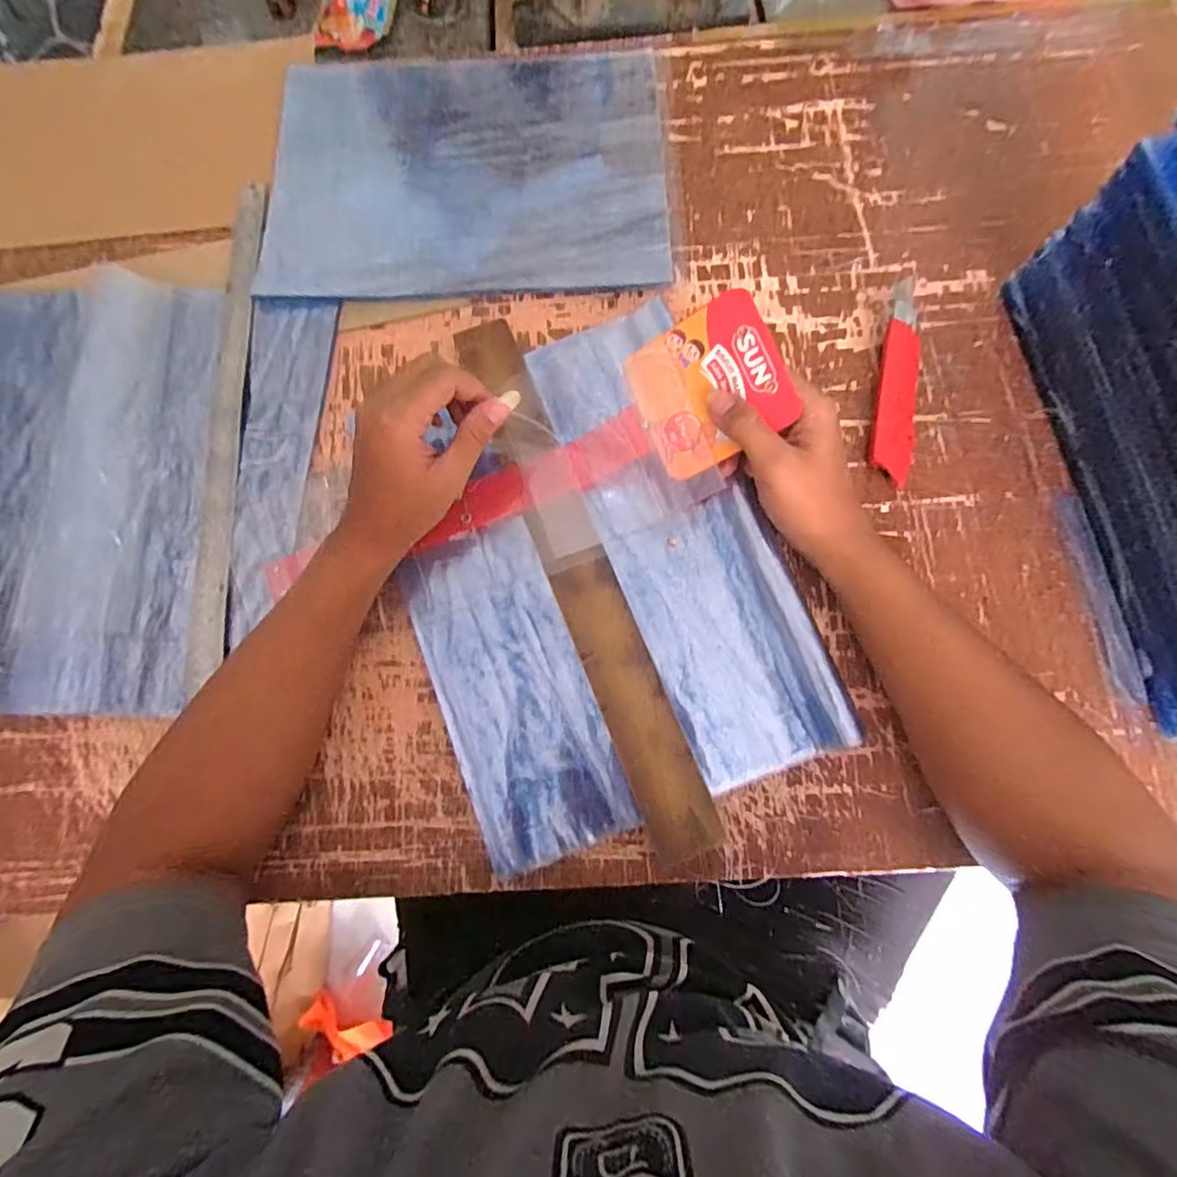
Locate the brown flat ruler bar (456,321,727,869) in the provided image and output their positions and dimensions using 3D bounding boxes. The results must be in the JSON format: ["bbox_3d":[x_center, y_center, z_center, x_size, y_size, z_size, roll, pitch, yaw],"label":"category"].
[{"bbox_3d":[-0.009,-0.020,0.423,0.047,0.012,0.437,-22,77,-1],"label":"brown flat ruler bar"}]

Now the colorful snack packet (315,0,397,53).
[{"bbox_3d":[-0.247,-0.612,0.599,0.066,0.017,0.111,12,75,5],"label":"colorful snack packet"}]

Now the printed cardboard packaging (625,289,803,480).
[{"bbox_3d":[0.083,-0.140,0.390,0.098,0.005,0.097,-25,88,24],"label":"printed cardboard packaging"}]

